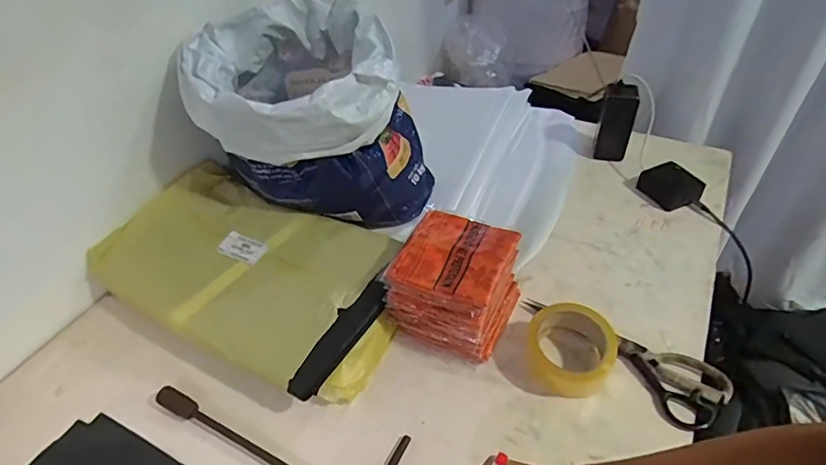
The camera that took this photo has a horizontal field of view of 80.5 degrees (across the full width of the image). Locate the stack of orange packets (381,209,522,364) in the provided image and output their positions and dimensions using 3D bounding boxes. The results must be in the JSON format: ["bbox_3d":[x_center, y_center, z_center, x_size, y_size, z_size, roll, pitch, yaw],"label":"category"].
[{"bbox_3d":[0.056,0.067,0.636,0.139,0.121,0.134,17,48,20],"label":"stack of orange packets"}]

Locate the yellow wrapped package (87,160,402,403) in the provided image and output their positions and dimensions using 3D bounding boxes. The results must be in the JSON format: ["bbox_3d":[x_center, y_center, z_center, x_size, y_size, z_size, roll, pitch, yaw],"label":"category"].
[{"bbox_3d":[-0.221,0.051,0.699,0.430,0.082,0.259,19,49,22],"label":"yellow wrapped package"}]

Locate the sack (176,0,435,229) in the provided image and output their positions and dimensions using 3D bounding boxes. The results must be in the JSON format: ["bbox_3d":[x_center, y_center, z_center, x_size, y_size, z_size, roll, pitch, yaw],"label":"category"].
[{"bbox_3d":[-0.161,-0.187,0.766,0.316,0.251,0.315,-17,46,-13],"label":"sack"}]

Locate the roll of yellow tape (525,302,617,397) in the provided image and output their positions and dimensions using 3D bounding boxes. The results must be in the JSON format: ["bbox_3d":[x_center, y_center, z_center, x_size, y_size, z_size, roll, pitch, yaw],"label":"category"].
[{"bbox_3d":[0.186,0.144,0.584,0.098,0.062,0.106,-2,44,2],"label":"roll of yellow tape"}]

